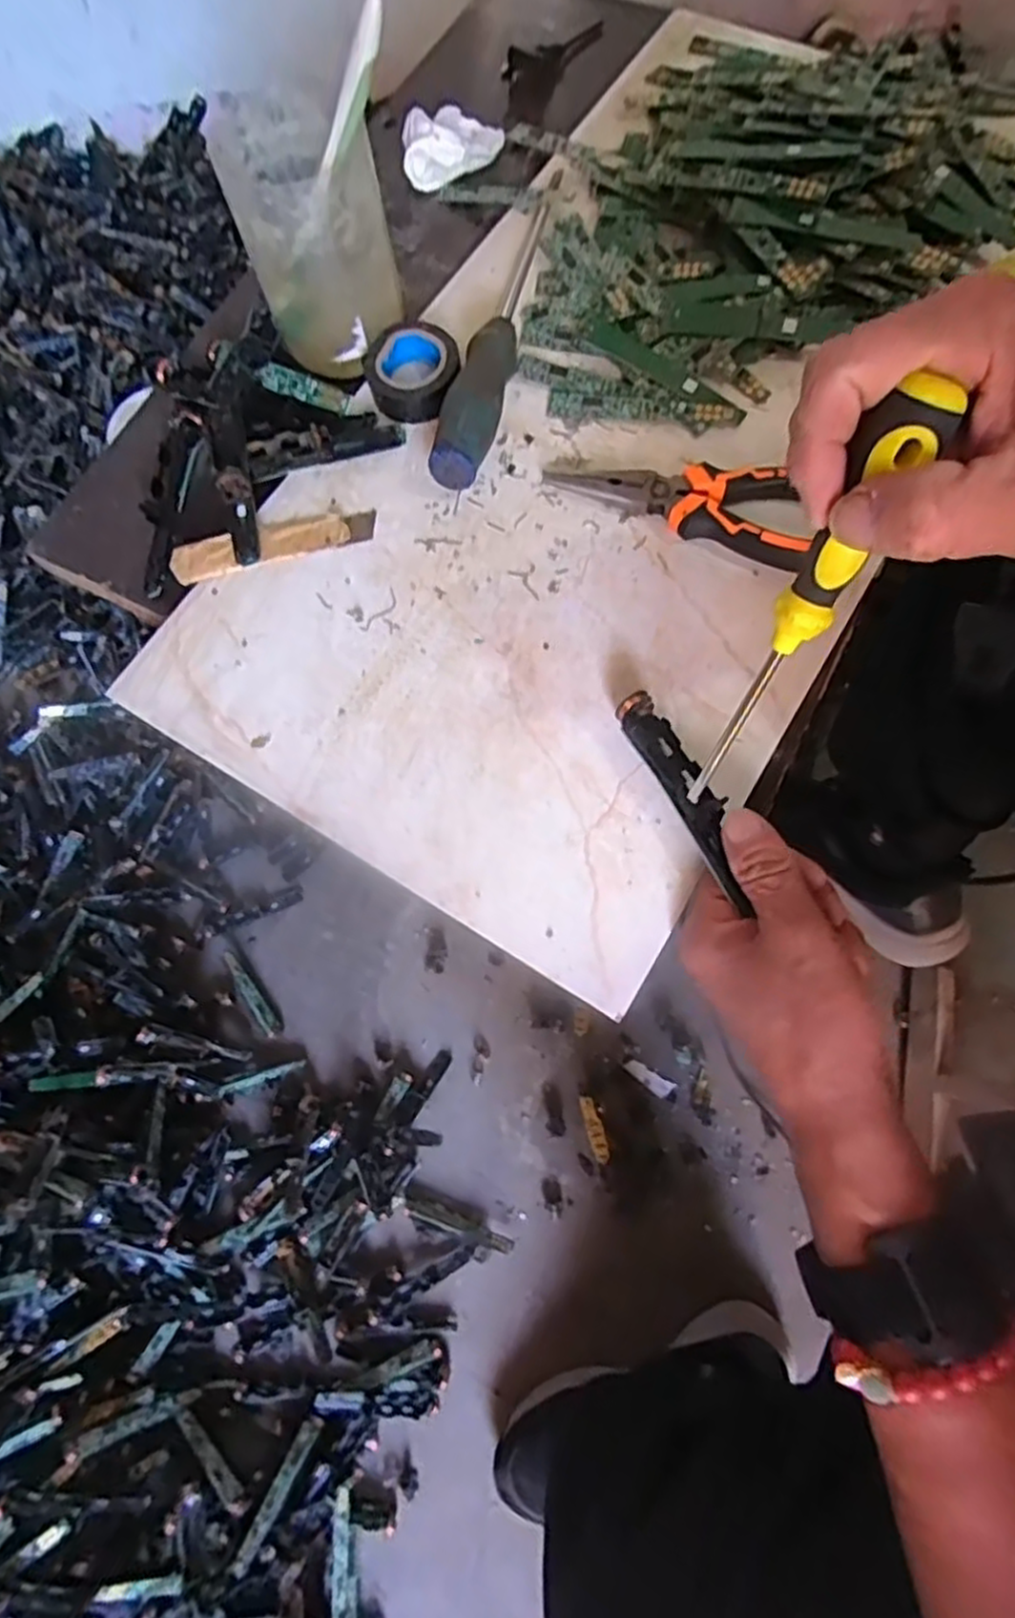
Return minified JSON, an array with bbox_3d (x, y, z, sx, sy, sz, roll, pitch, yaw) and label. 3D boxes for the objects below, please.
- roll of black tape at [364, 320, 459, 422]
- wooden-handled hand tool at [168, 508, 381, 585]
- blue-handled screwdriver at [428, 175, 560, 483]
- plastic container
[{"bbox_3d":[-0.054,-0.245,0.406,0.050,0.018,0.051,-1,71,4],"label":"roll of black tape"},{"bbox_3d":[-0.125,-0.142,0.389,0.108,0.006,0.023,-15,71,-1],"label":"wooden-handled hand tool"},{"bbox_3d":[-0.004,-0.278,0.414,0.029,0.033,0.233,9,72,7],"label":"blue-handled screwdriver"},{"bbox_3d":[-0.102,-0.308,0.391,0.078,0.095,0.079,-16,71,-2],"label":"plastic container"}]

